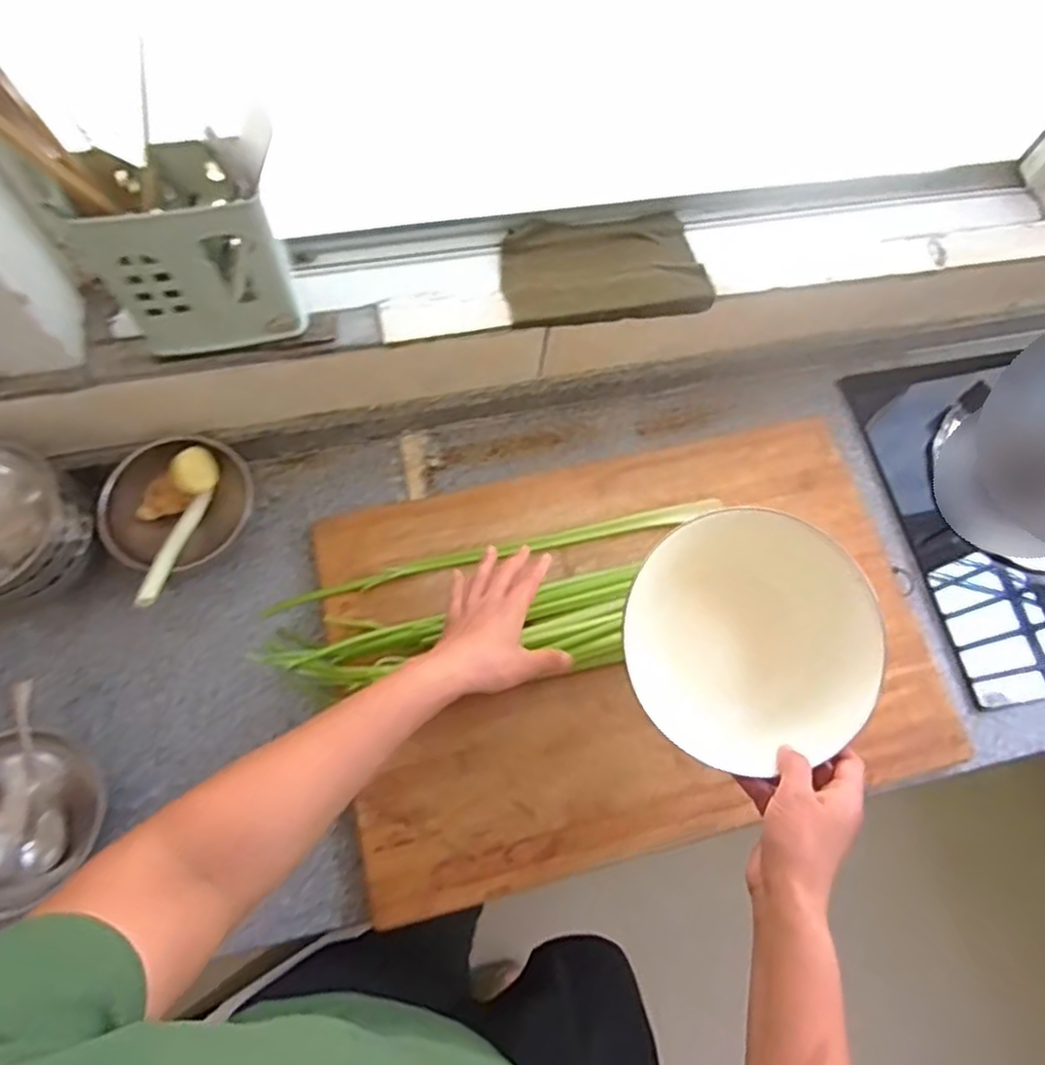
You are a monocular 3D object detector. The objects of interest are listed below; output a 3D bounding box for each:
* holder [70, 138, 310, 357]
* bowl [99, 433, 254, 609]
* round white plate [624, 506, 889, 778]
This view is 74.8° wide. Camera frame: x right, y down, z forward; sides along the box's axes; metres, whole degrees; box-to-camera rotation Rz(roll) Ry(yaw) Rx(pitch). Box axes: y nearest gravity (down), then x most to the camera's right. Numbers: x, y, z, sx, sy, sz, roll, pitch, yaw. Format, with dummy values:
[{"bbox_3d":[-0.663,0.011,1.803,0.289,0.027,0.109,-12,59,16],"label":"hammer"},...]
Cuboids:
[{"bbox_3d":[-0.270,-0.231,0.562,0.140,0.156,0.076,-10,70,-7],"label":"holder"},{"bbox_3d":[-0.349,-0.021,0.691,0.143,0.096,0.154,1,69,-2],"label":"bowl"},{"bbox_3d":[0.179,0.083,0.532,0.191,0.050,0.188,1,69,-2],"label":"round white plate"}]

